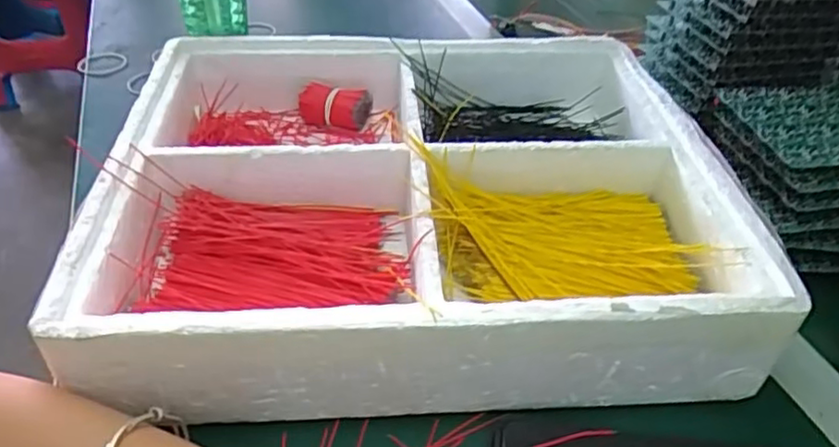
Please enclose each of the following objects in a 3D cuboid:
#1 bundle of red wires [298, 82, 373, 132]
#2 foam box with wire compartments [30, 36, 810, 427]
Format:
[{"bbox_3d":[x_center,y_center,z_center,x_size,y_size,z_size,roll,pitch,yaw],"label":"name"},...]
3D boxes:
[{"bbox_3d":[-0.068,-0.097,0.537,0.057,0.031,0.026,3,40,-1],"label":"bundle of red wires"},{"bbox_3d":[-0.003,-0.032,0.440,0.372,0.065,0.313,-1,40,-5],"label":"foam box with wire compartments"}]

